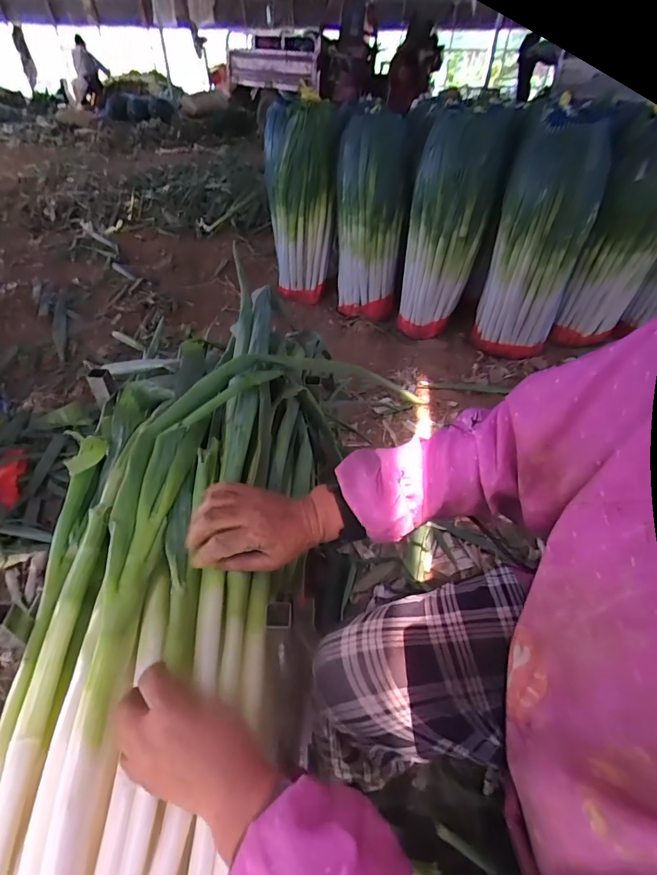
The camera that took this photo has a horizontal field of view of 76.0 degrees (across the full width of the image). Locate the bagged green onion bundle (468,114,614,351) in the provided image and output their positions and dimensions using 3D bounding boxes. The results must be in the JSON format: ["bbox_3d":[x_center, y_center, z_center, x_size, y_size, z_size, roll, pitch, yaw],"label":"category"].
[{"bbox_3d":[0.710,-0.647,1.446,0.290,0.717,0.228,15,45,14],"label":"bagged green onion bundle"}]

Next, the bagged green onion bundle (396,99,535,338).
[{"bbox_3d":[0.462,-0.772,1.577,0.325,0.734,0.364,12,45,10],"label":"bagged green onion bundle"}]

